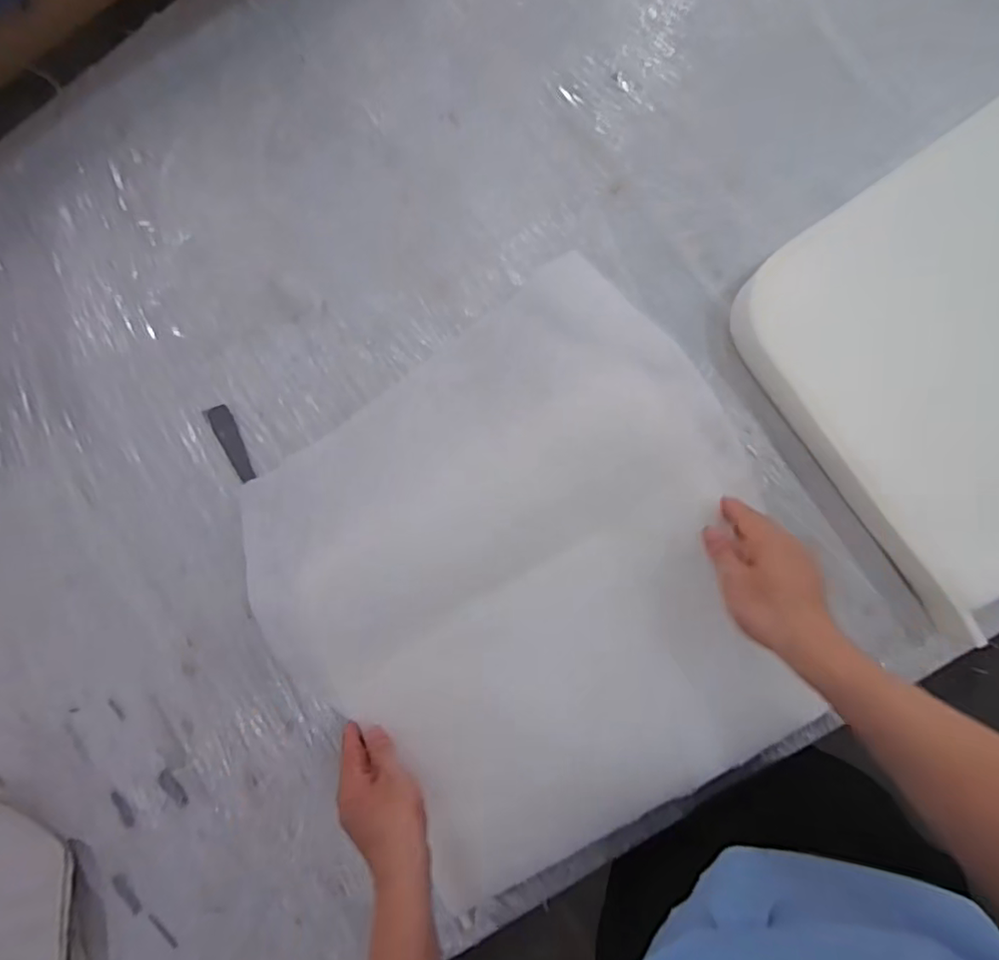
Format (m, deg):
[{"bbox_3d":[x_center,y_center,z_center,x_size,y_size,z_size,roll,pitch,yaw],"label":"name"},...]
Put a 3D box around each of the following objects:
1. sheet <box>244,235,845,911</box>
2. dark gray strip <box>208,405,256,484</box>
[{"bbox_3d":[0.030,0.099,0.608,0.499,0.062,0.512,-35,83,5],"label":"sheet"},{"bbox_3d":[-0.333,-0.047,0.715,0.025,0.008,0.104,-27,84,6],"label":"dark gray strip"}]

